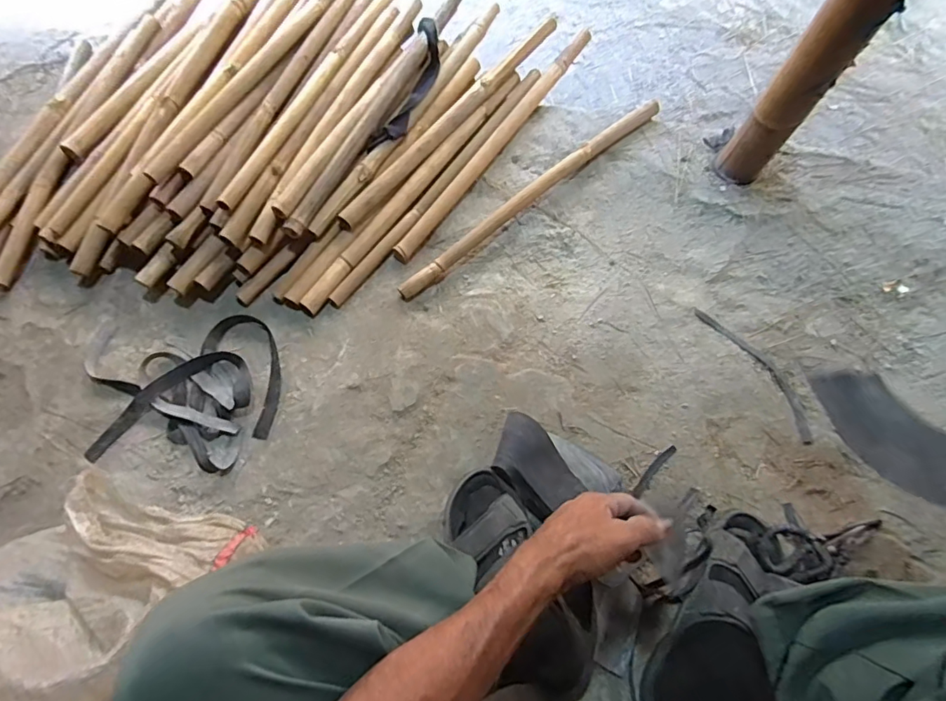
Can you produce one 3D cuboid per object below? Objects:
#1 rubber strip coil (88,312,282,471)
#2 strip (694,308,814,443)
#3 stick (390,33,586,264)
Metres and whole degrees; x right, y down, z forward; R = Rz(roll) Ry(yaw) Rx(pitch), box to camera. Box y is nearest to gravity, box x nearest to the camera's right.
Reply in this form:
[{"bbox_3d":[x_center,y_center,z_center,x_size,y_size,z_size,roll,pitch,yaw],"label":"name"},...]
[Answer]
[{"bbox_3d":[-0.463,0.067,0.787,0.303,0.037,0.272,-10,67,-4],"label":"rubber strip coil"},{"bbox_3d":[0.469,0.027,0.816,0.052,0.007,0.262,-28,71,-10],"label":"strip"},{"bbox_3d":[0.055,-0.415,0.976,0.030,0.034,0.636,32,71,13],"label":"stick"}]

